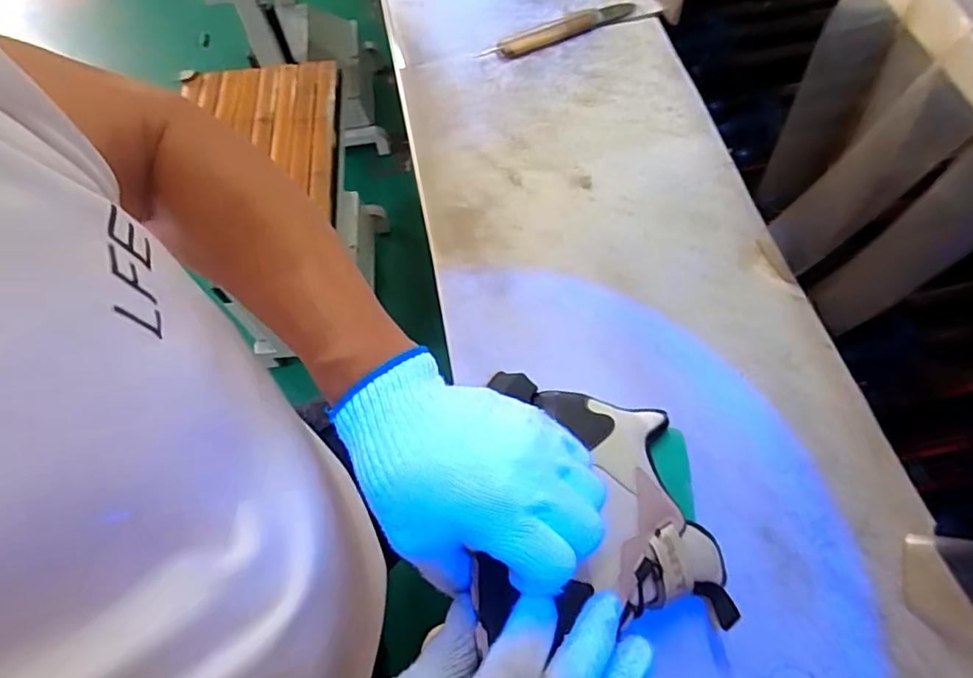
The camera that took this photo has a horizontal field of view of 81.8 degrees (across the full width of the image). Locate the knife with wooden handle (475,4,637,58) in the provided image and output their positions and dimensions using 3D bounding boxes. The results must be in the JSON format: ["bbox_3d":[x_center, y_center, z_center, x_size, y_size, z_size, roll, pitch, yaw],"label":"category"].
[{"bbox_3d":[0.081,-0.341,0.622,0.183,0.012,0.031,-25,65,-8],"label":"knife with wooden handle"}]

